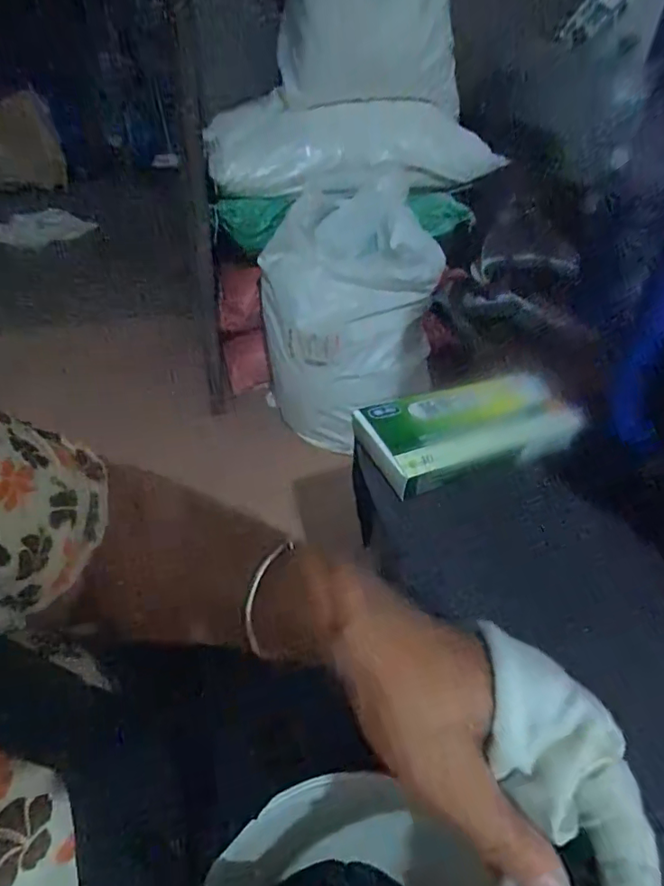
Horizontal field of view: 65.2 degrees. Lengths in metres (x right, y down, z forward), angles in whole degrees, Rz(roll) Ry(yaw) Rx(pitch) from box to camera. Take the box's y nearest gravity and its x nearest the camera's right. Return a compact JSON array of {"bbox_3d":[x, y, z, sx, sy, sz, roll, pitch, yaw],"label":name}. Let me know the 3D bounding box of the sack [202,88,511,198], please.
[{"bbox_3d":[0.066,-0.660,1.158,0.675,0.162,0.248,-5,42,-11],"label":"sack"}]

